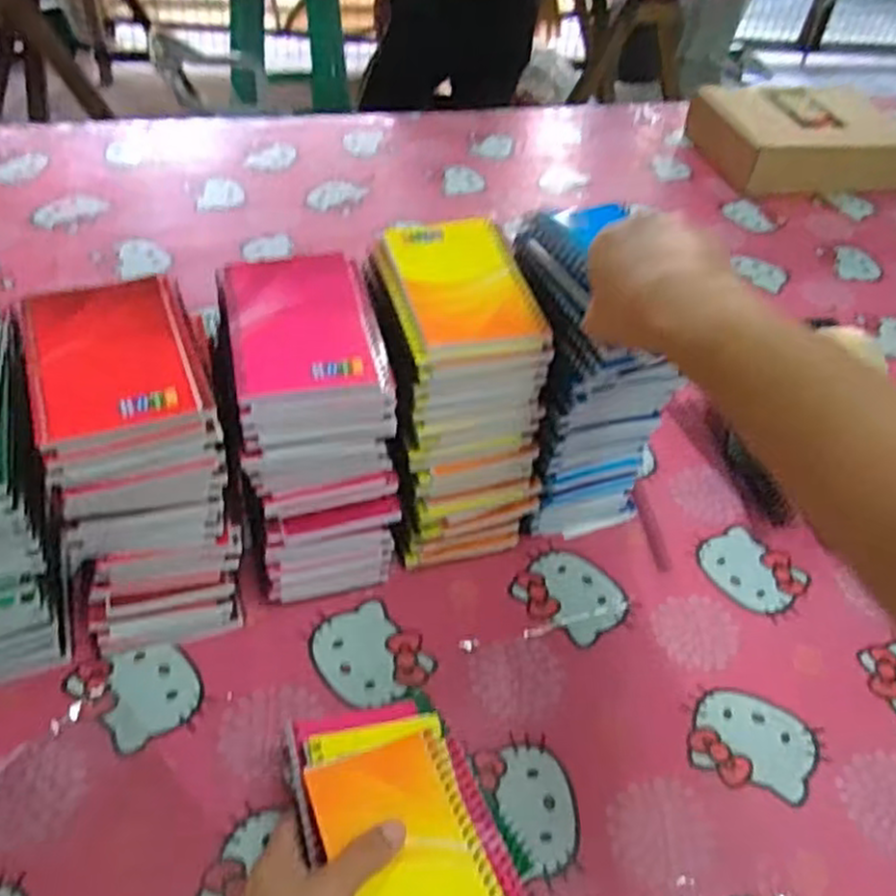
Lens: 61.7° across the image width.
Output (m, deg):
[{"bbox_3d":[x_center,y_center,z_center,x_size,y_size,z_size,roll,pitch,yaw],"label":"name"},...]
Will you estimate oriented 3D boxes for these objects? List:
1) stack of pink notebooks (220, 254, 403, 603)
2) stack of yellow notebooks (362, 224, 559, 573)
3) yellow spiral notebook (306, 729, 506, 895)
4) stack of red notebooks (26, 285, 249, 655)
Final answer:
[{"bbox_3d":[-0.096,-0.006,0.533,0.097,0.211,0.133,-8,48,-14],"label":"stack of pink notebooks"},{"bbox_3d":[0.001,-0.033,0.567,0.104,0.214,0.145,-12,49,-18],"label":"stack of yellow notebooks"},{"bbox_3d":[-0.018,0.222,0.398,0.083,0.006,0.129,-8,52,-26],"label":"yellow spiral notebook"},{"bbox_3d":[-0.199,0.017,0.498,0.102,0.212,0.131,-10,49,-16],"label":"stack of red notebooks"}]

